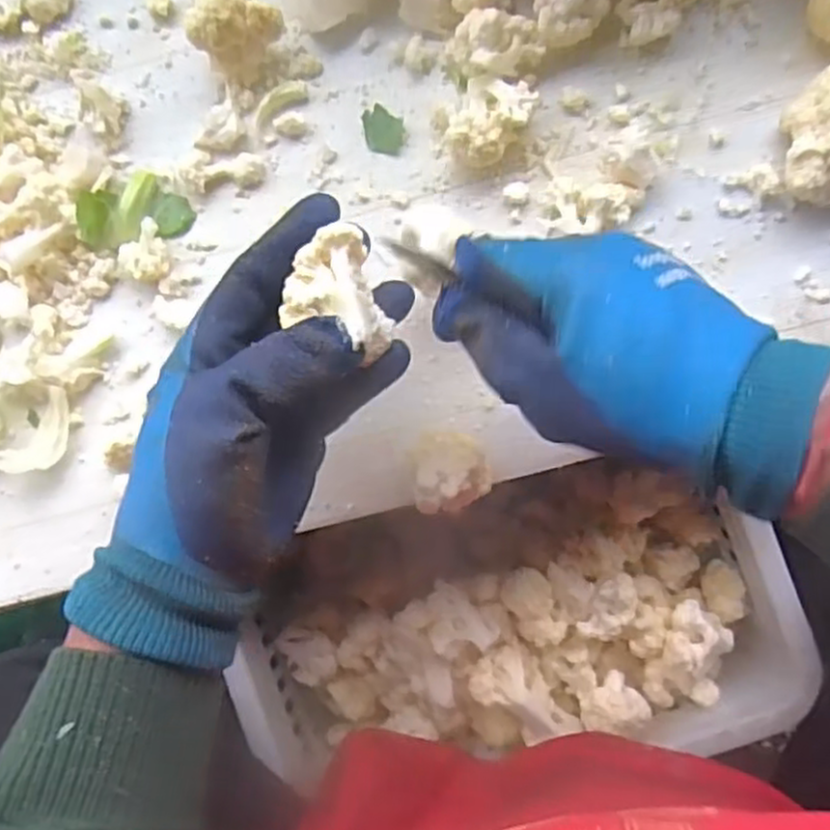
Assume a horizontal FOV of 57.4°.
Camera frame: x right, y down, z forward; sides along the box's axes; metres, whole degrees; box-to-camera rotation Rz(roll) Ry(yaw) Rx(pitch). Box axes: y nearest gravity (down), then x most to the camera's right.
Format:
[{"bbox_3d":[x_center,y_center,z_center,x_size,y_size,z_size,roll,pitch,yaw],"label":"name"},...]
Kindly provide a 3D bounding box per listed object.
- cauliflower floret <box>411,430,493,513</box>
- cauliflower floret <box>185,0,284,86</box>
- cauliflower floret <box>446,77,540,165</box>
[{"bbox_3d":[0.020,0.030,0.408,0.039,0.047,0.041,-5,85,4],"label":"cauliflower floret"},{"bbox_3d":[-0.104,-0.222,0.436,0.040,0.045,0.044,0,88,4],"label":"cauliflower floret"},{"bbox_3d":[0.042,-0.162,0.421,0.036,0.030,0.051,28,90,5],"label":"cauliflower floret"}]

